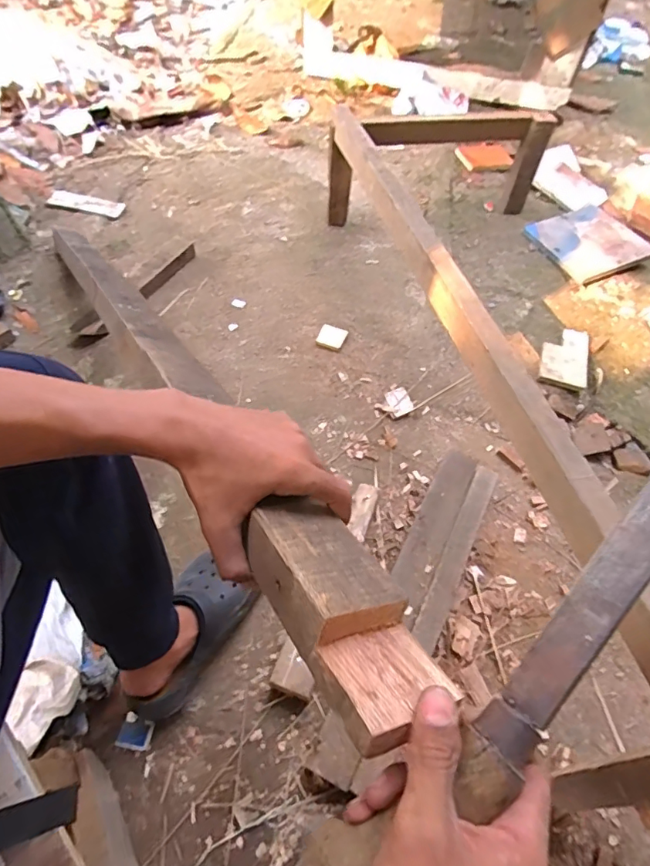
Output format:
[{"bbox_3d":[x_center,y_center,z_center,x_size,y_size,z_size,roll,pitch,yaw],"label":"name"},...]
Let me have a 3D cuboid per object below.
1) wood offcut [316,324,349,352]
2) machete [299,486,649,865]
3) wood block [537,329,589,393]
[{"bbox_3d":[0.015,-0.219,1.148,0.061,0.010,0.060,21,58,11],"label":"wood offcut"},{"bbox_3d":[0.124,0.102,0.258,0.354,0.028,0.041,-44,68,-9],"label":"machete"},{"bbox_3d":[0.550,-0.179,1.150,0.105,0.023,0.198,17,57,9],"label":"wood block"}]

